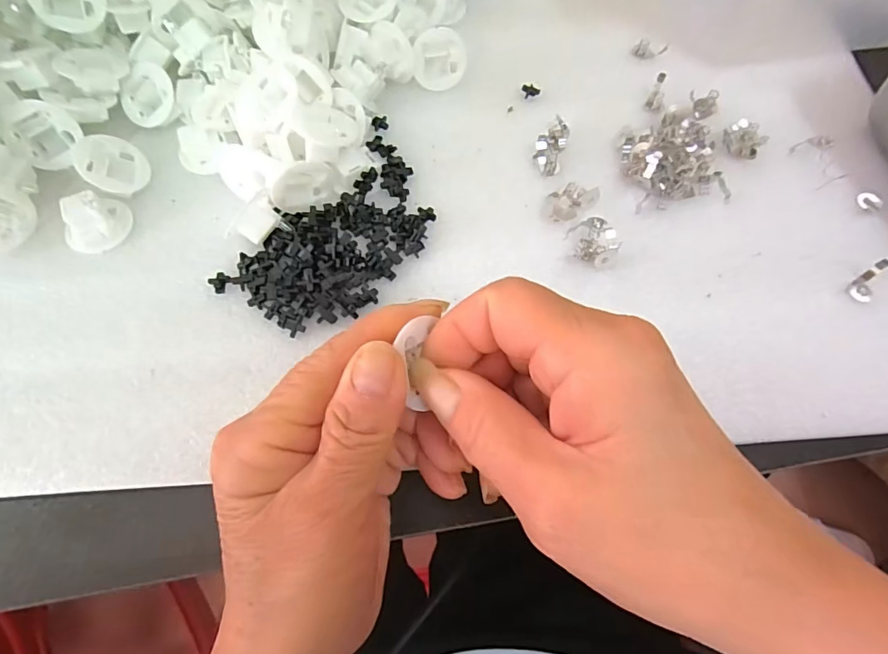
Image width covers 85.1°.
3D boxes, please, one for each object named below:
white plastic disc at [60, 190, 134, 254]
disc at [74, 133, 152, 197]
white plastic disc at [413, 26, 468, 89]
[{"bbox_3d":[-0.177,-0.054,0.244,0.024,0.018,0.032,37,74,12],"label":"white plastic disc"},{"bbox_3d":[-0.171,-0.085,0.251,0.031,0.009,0.030,5,71,-32],"label":"disc"},{"bbox_3d":[-0.003,-0.155,0.281,0.031,0.030,0.011,-9,37,-12],"label":"white plastic disc"}]

